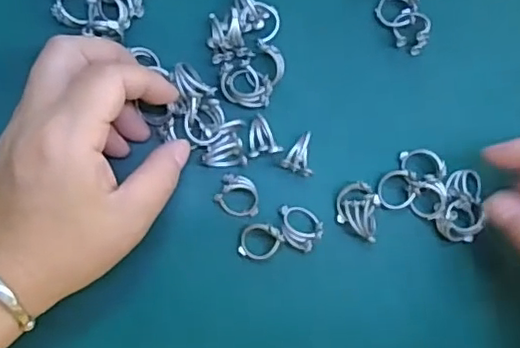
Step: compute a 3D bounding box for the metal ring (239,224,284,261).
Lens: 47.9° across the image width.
[{"bbox_3d":[0.001,0.036,0.307,0.021,0.011,0.020,1,85,-8],"label":"metal ring"}]

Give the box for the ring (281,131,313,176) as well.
[{"bbox_3d":[0.022,-0.011,0.315,0.016,0.012,0.022,20,86,-7],"label":"ring"}]

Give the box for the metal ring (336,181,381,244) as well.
[{"bbox_3d":[0.054,0.020,0.318,0.023,0.012,0.031,5,85,-8],"label":"metal ring"}]

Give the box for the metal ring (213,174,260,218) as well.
[{"bbox_3d":[-0.010,0.012,0.306,0.025,0.012,0.020,26,82,-6],"label":"metal ring"}]

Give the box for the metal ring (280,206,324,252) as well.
[{"bbox_3d":[0.021,0.028,0.311,0.026,0.013,0.020,37,81,-4],"label":"metal ring"}]

